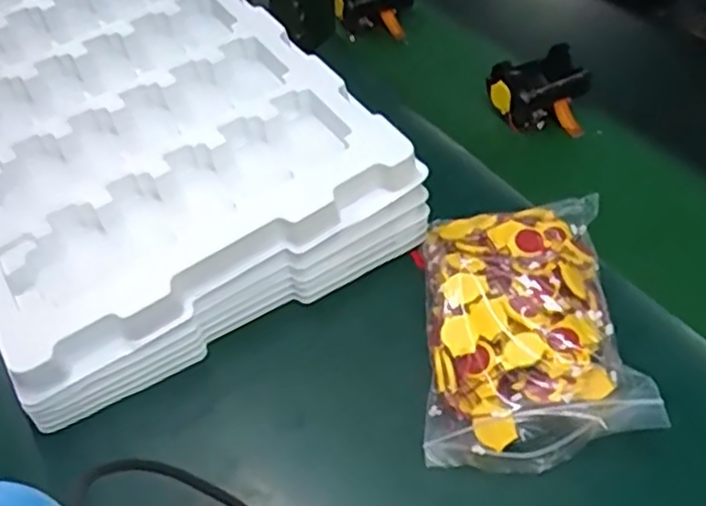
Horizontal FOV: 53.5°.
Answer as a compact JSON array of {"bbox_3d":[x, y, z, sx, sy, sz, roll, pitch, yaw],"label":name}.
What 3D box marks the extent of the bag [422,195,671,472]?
[{"bbox_3d":[0.089,0.034,0.374,0.105,0.030,0.152,-3,45,0],"label":"bag"}]

